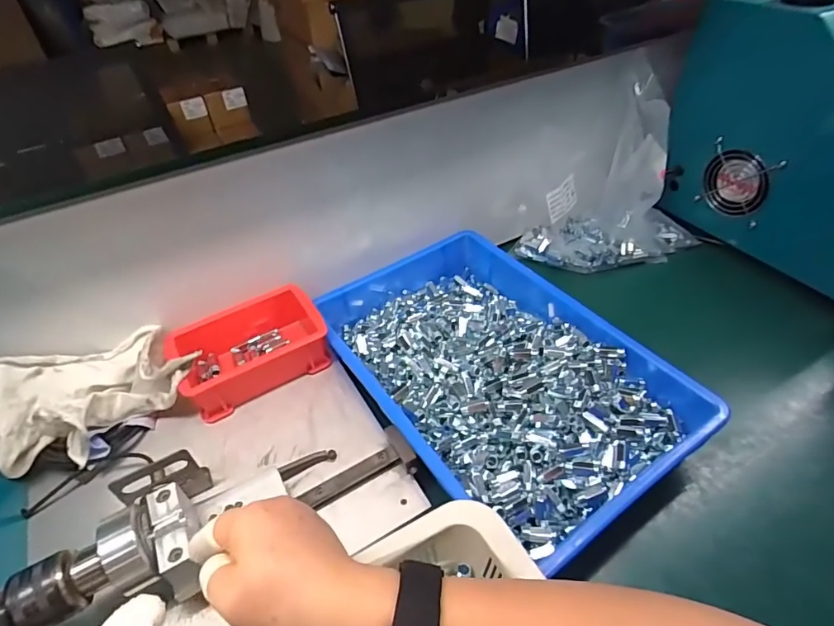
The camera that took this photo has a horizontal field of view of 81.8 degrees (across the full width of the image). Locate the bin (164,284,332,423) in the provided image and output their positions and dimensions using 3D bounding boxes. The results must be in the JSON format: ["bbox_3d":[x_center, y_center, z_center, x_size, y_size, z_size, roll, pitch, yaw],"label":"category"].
[{"bbox_3d":[-0.176,0.038,0.516,0.149,0.055,0.098,-26,47,-21],"label":"bin"}]

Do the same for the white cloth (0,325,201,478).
[{"bbox_3d":[-0.308,0.071,0.456,0.163,0.061,0.108,-33,50,-27],"label":"white cloth"}]

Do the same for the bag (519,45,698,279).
[{"bbox_3d":[0.257,-0.173,0.625,0.234,0.211,0.115,-8,44,-4],"label":"bag"}]

